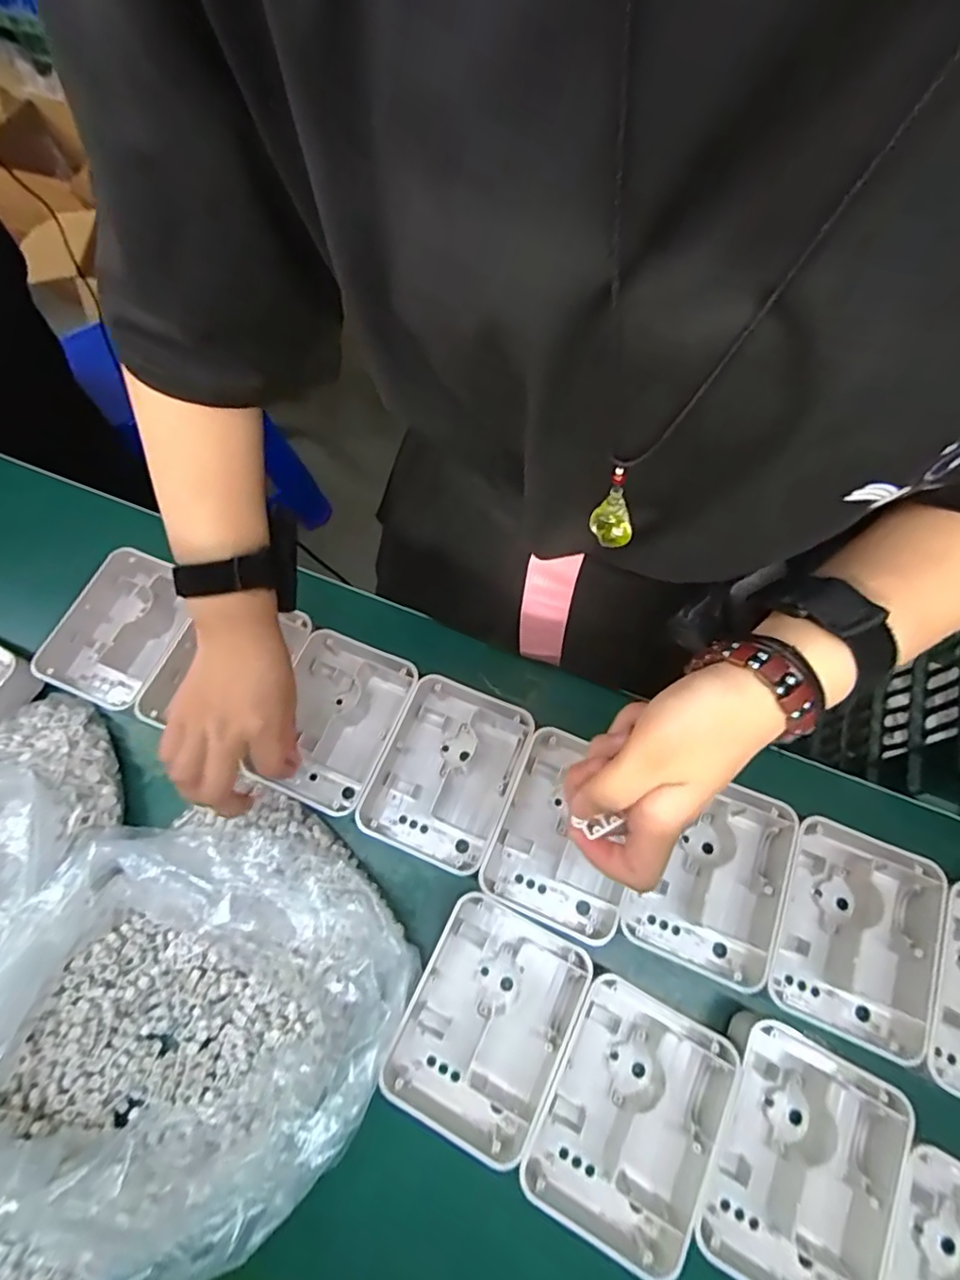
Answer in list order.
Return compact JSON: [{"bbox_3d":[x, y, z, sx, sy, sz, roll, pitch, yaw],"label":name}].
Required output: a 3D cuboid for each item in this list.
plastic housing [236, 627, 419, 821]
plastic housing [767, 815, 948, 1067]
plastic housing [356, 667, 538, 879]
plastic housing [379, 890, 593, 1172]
[{"bbox_3d":[-0.116,0.065,0.468,0.100,0.035,0.128,20,70,9],"label":"plastic housing"},{"bbox_3d":[0.254,0.197,0.401,0.100,0.032,0.131,21,70,9],"label":"plastic housing"},{"bbox_3d":[-0.025,0.100,0.451,0.098,0.034,0.129,22,70,9],"label":"plastic housing"},{"bbox_3d":[0.003,0.249,0.383,0.098,0.035,0.134,24,70,10],"label":"plastic housing"}]

